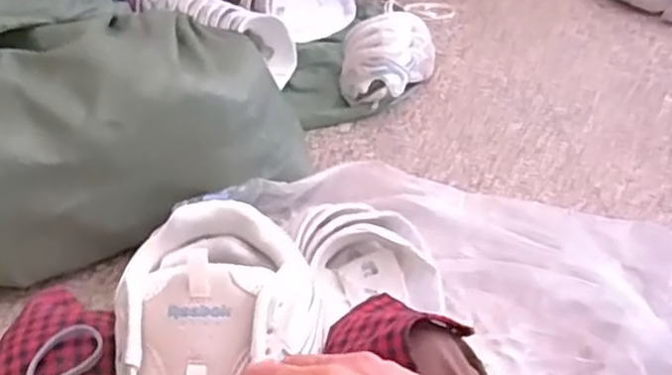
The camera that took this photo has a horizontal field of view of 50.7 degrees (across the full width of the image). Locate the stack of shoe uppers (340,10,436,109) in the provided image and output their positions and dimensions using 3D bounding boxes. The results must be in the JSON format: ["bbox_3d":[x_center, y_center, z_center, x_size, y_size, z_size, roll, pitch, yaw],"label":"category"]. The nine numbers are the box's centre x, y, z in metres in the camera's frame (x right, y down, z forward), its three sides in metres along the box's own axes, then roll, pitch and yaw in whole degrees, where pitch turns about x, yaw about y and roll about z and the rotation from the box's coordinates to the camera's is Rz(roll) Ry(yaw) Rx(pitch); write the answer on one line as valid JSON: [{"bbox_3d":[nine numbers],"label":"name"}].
[{"bbox_3d":[0.108,-0.266,1.472,0.183,0.138,0.204,5,40,9],"label":"stack of shoe uppers"}]

